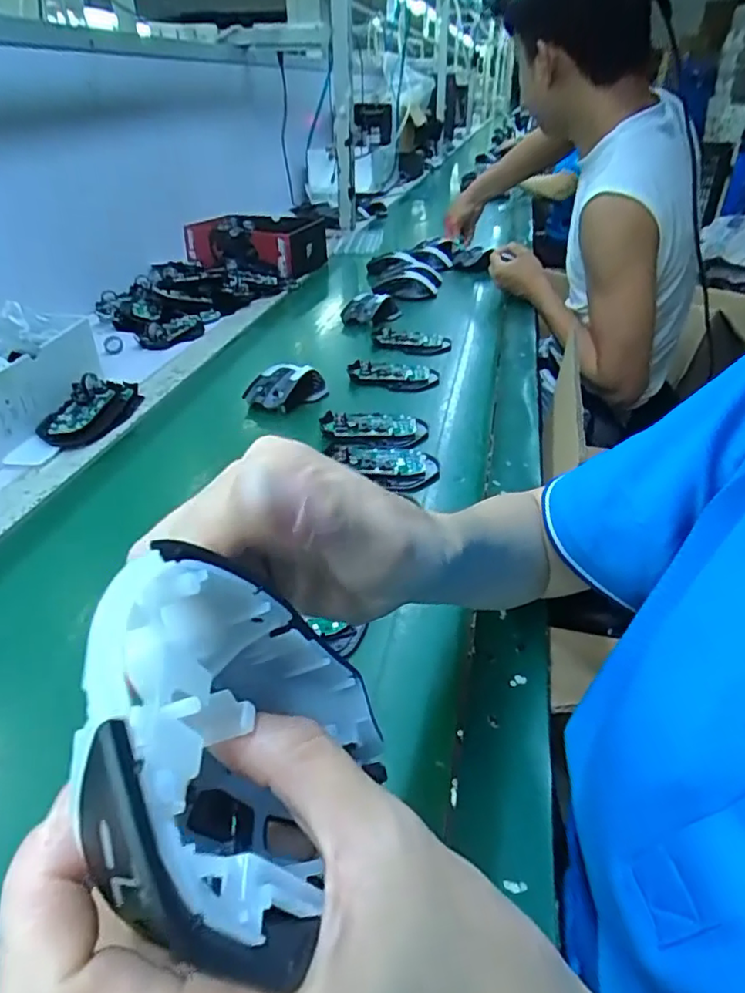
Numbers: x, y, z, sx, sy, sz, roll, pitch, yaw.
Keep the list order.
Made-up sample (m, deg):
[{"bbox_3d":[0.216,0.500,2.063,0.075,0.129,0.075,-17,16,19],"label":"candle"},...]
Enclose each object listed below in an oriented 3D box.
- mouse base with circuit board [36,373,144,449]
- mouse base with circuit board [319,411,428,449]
[{"bbox_3d":[-0.316,-0.106,0.677,0.074,0.039,0.152,8,37,14],"label":"mouse base with circuit board"},{"bbox_3d":[0.001,-0.074,0.643,0.112,0.016,0.067,0,36,4],"label":"mouse base with circuit board"}]

